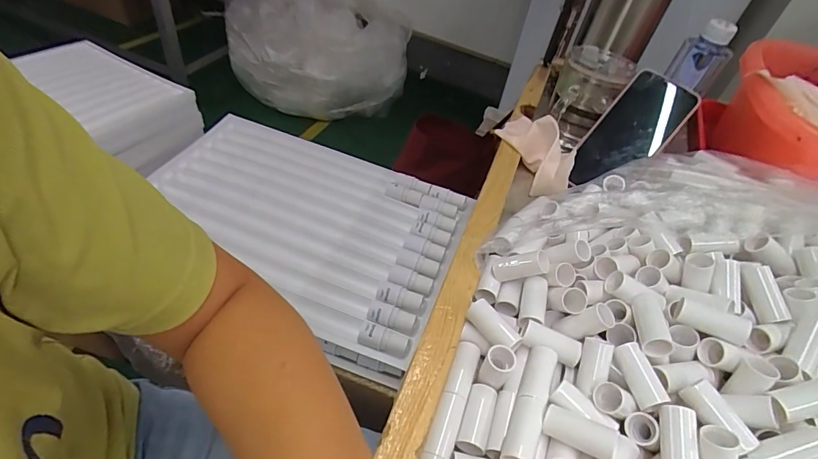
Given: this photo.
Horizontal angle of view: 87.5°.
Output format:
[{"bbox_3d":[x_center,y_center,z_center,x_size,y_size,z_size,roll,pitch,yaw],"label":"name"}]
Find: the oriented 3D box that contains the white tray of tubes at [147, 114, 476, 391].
[{"bbox_3d":[-0.158,-0.017,0.619,0.447,0.034,0.311,19,47,11],"label":"white tray of tubes"}]

